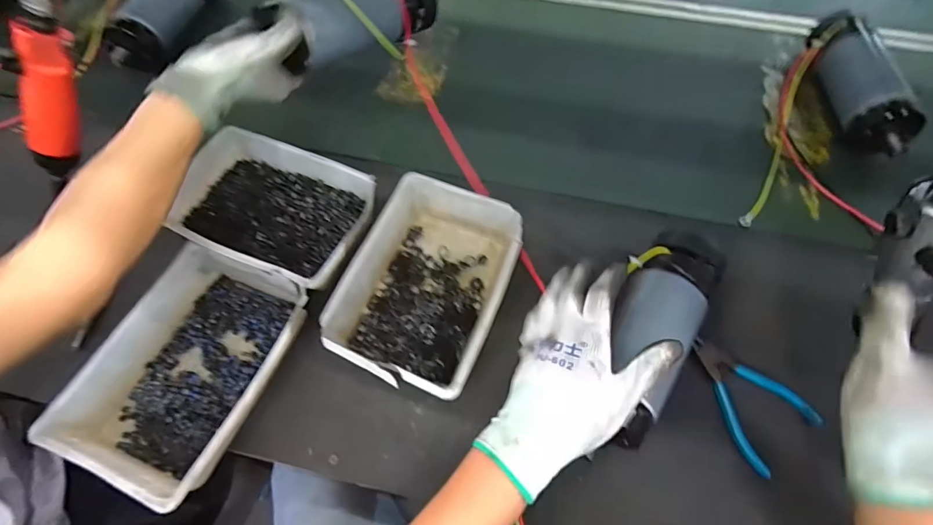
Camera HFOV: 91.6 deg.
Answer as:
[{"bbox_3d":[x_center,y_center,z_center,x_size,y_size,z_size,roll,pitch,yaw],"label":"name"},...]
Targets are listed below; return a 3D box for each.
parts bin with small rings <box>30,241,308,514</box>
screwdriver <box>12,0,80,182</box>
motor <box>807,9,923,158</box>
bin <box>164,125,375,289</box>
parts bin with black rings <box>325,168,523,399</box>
[{"bbox_3d":[-0.245,0.093,0.411,0.141,0.052,0.195,18,62,10],"label":"parts bin with small rings"},{"bbox_3d":[-0.385,-0.175,0.415,0.034,0.200,0.043,38,34,19],"label":"screwdriver"},{"bbox_3d":[0.524,-0.248,0.614,0.062,0.072,0.211,-1,61,0],"label":"motor"},{"bbox_3d":[-0.207,-0.059,0.496,0.208,0.048,0.152,18,62,10],"label":"bin"},{"bbox_3d":[-0.036,0.023,0.452,0.143,0.055,0.203,19,62,11],"label":"parts bin with black rings"}]

